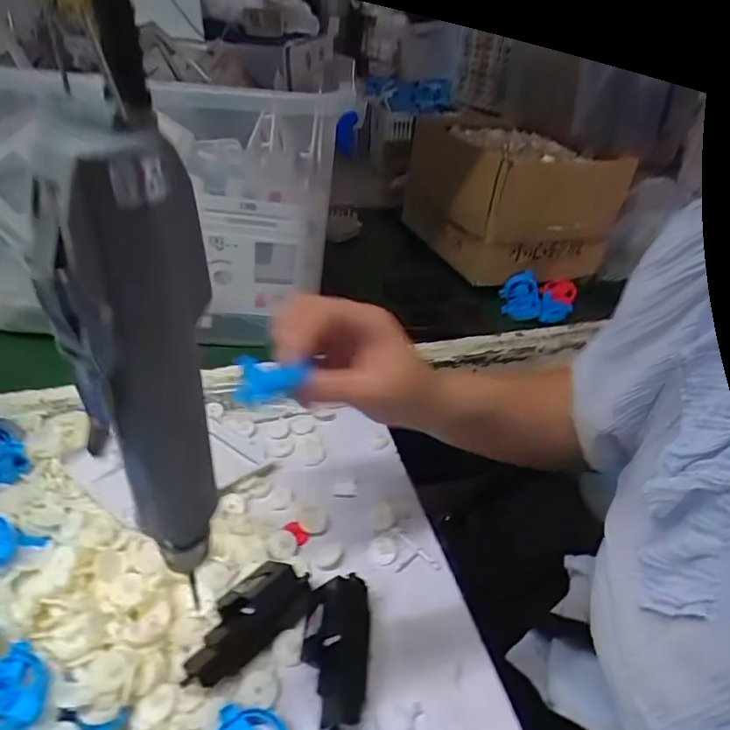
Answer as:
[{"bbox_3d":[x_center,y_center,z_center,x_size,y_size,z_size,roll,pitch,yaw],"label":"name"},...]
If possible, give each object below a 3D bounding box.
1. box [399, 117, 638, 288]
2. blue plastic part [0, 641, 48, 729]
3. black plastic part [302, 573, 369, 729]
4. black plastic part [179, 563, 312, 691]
[{"bbox_3d":[0.223,-0.267,0.835,0.234,0.172,0.250,-10,38,-19],"label":"box"},{"bbox_3d":[-0.217,0.194,0.303,0.052,0.011,0.053,3,36,-2],"label":"blue plastic part"},{"bbox_3d":[-0.020,0.196,0.358,0.045,0.024,0.100,4,36,0],"label":"black plastic part"},{"bbox_3d":[-0.085,0.179,0.369,0.048,0.027,0.100,30,43,31],"label":"black plastic part"}]

